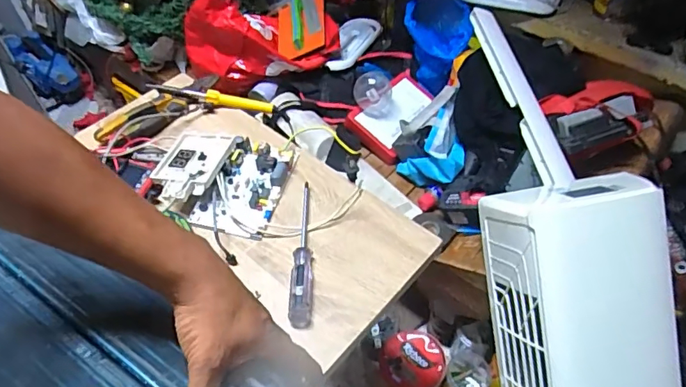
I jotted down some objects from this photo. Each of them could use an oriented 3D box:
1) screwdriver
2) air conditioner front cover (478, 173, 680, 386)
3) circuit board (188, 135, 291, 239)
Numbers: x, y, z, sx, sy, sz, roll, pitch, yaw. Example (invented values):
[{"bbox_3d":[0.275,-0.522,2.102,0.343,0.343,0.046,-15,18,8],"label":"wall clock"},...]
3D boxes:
[{"bbox_3d":[-0.054,0.073,0.681,0.027,0.025,0.226,-1,50,1],"label":"screwdriver"},{"bbox_3d":[0.464,0.386,0.911,0.279,0.241,0.808,-12,91,-8],"label":"air conditioner front cover"},{"bbox_3d":[-0.147,-0.014,0.756,0.112,0.032,0.170,13,52,13],"label":"circuit board"}]

